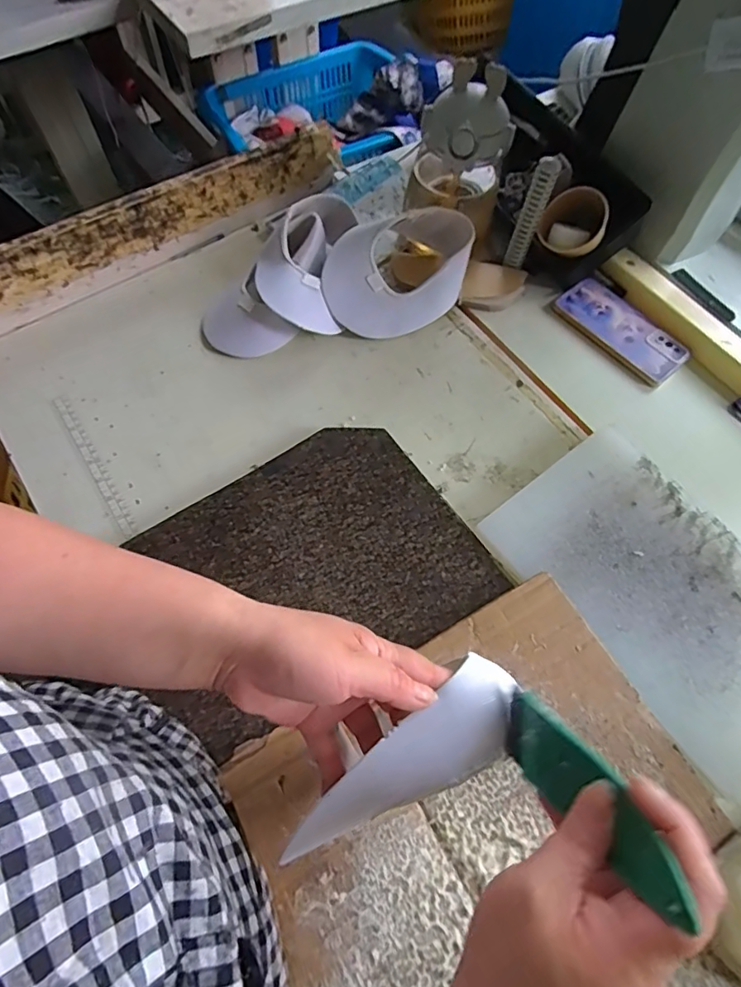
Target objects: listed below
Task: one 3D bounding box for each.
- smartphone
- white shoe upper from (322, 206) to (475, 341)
[{"bbox_3d":[0.312,-0.205,0.658,0.073,0.016,0.164,-38,72,-18],"label":"smartphone"},{"bbox_3d":[0.032,-0.259,0.630,0.174,0.087,0.113,-1,65,-3],"label":"white shoe upper"}]

